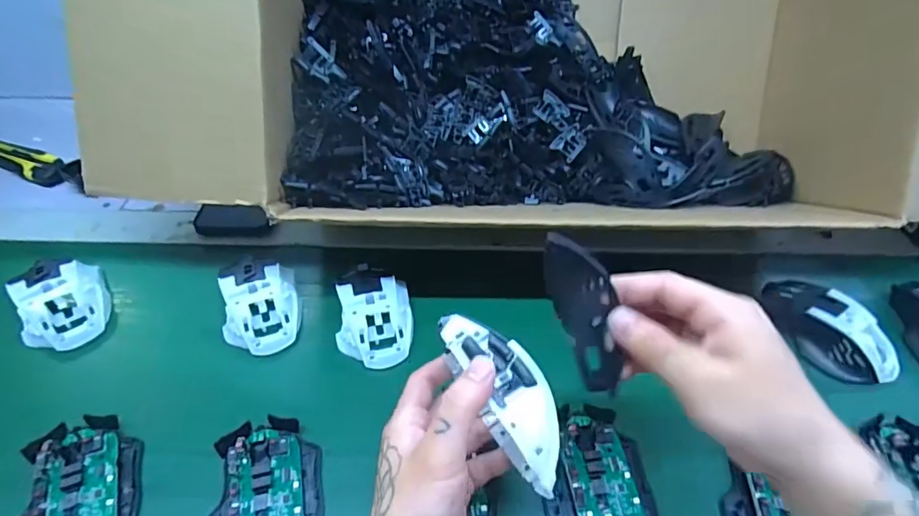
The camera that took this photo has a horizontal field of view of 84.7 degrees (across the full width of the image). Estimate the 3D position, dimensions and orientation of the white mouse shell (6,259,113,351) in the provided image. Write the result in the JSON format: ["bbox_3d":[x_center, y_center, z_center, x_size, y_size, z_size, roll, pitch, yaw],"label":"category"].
[{"bbox_3d":[-0.353,0.040,0.447,0.068,0.041,0.092,-14,49,-18],"label":"white mouse shell"}]

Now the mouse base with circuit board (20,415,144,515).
[{"bbox_3d":[-0.255,0.161,0.337,0.068,0.024,0.113,-6,46,-11],"label":"mouse base with circuit board"}]

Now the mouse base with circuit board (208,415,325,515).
[{"bbox_3d":[-0.131,0.164,0.339,0.071,0.021,0.113,-2,46,-7],"label":"mouse base with circuit board"}]

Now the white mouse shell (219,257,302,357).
[{"bbox_3d":[-0.179,0.040,0.454,0.069,0.039,0.096,-13,48,-17],"label":"white mouse shell"}]

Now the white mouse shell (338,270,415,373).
[{"bbox_3d":[-0.074,0.048,0.446,0.064,0.033,0.093,1,46,-5],"label":"white mouse shell"}]

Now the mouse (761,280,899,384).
[{"bbox_3d":[0.328,0.060,0.448,0.058,0.034,0.116,-20,51,-23],"label":"mouse"}]

